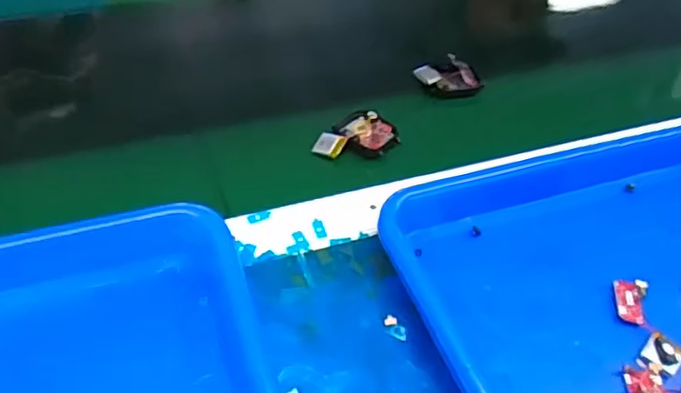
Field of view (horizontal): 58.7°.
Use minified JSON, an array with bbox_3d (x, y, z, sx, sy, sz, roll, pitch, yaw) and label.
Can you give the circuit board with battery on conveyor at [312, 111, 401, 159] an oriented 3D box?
[{"bbox_3d":[0.012,-0.043,0.460,0.044,0.010,0.059,36,53,26],"label":"circuit board with battery on conveyor"}]

